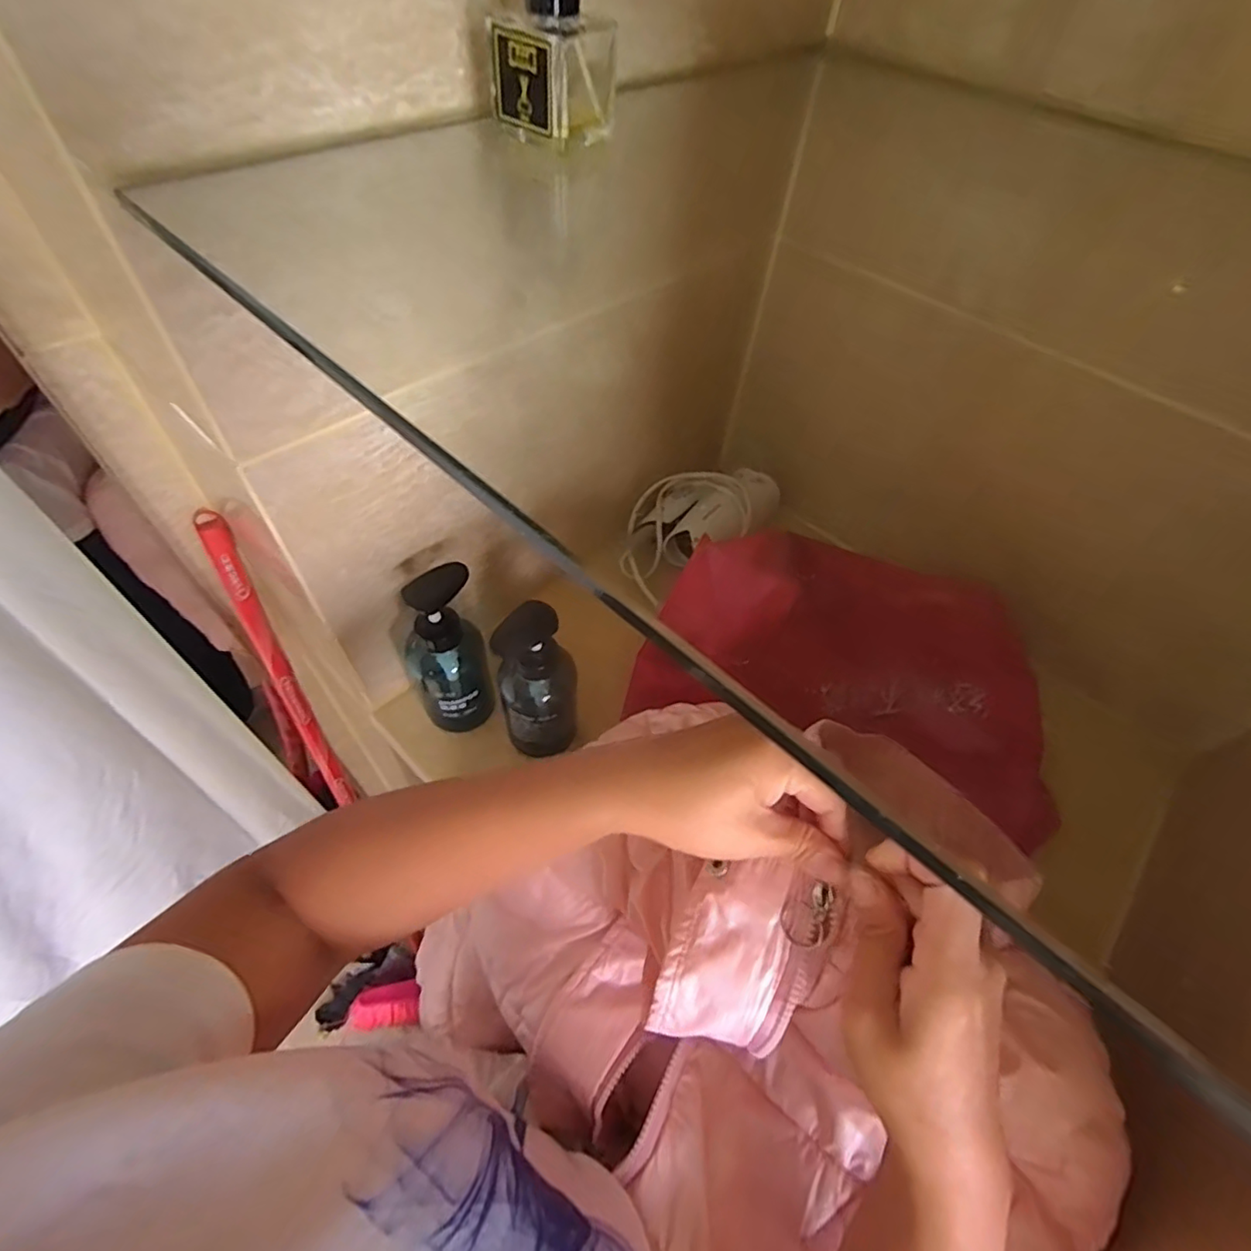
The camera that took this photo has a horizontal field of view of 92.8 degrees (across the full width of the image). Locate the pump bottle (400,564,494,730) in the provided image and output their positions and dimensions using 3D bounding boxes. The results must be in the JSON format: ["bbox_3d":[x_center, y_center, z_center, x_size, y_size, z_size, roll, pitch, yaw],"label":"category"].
[{"bbox_3d":[-0.149,0.030,0.501,0.062,0.171,0.052,-18,58,-17],"label":"pump bottle"}]

